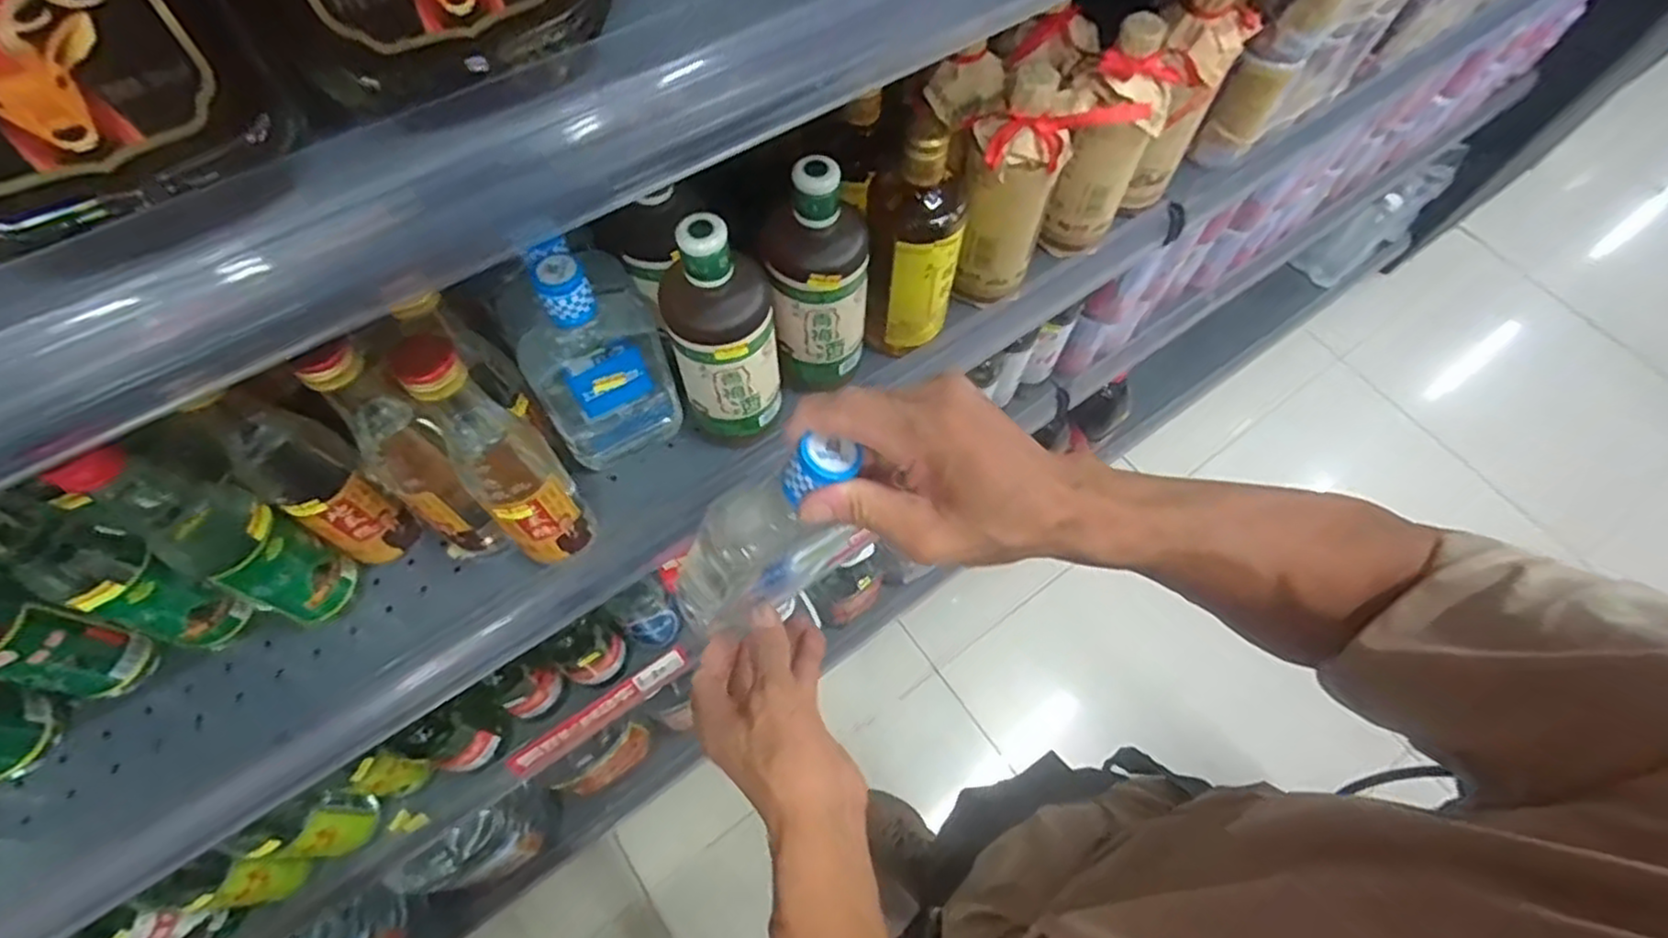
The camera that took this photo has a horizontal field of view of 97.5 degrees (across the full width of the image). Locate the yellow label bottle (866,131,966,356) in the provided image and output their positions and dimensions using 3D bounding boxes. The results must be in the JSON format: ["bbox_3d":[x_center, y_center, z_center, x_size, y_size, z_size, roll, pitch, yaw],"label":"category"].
[{"bbox_3d":[0.061,-0.171,0.548,0.065,0.169,0.083,5,64,0],"label":"yellow label bottle"}]

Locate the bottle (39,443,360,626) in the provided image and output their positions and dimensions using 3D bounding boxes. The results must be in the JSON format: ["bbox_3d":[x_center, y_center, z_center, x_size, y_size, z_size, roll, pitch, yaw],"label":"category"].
[{"bbox_3d":[-0.348,0.042,0.422,0.048,0.192,0.051,20,65,7],"label":"bottle"}]

